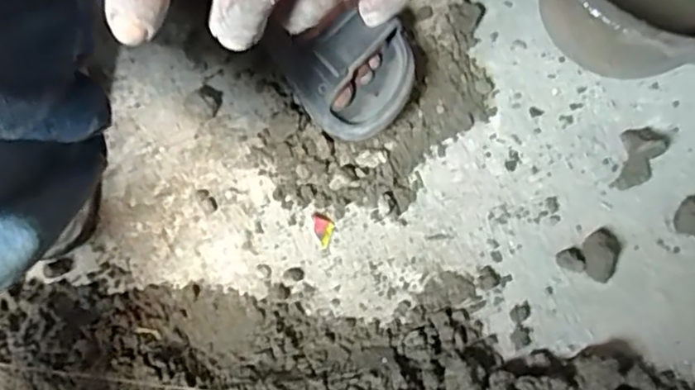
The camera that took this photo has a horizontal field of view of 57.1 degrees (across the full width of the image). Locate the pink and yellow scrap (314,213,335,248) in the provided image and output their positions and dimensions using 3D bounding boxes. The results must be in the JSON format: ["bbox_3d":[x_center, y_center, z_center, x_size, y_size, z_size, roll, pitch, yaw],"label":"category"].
[{"bbox_3d":[-0.021,0.032,0.574,0.018,0.004,0.029,2,72,-1],"label":"pink and yellow scrap"}]

